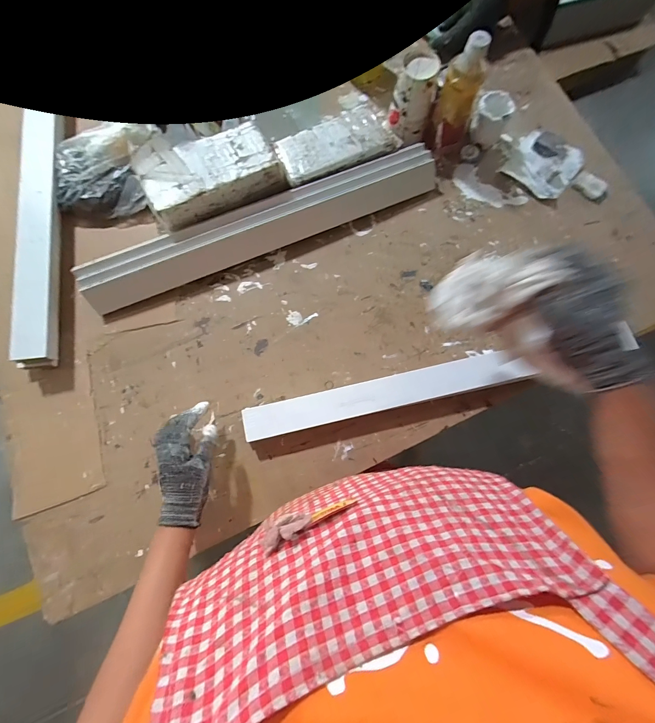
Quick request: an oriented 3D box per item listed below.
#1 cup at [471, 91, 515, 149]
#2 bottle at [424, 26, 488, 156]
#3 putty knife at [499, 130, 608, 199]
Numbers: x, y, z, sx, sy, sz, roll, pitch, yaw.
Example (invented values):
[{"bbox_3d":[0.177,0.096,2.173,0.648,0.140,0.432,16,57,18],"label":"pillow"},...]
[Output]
[{"bbox_3d":[0.305,-0.453,0.629,0.064,0.076,0.058,28,79,5],"label":"cup"},{"bbox_3d":[0.223,-0.449,0.573,0.067,0.188,0.067,25,79,4],"label":"bottle"},{"bbox_3d":[0.437,-0.363,0.634,0.179,0.029,0.120,36,79,6],"label":"putty knife"}]

